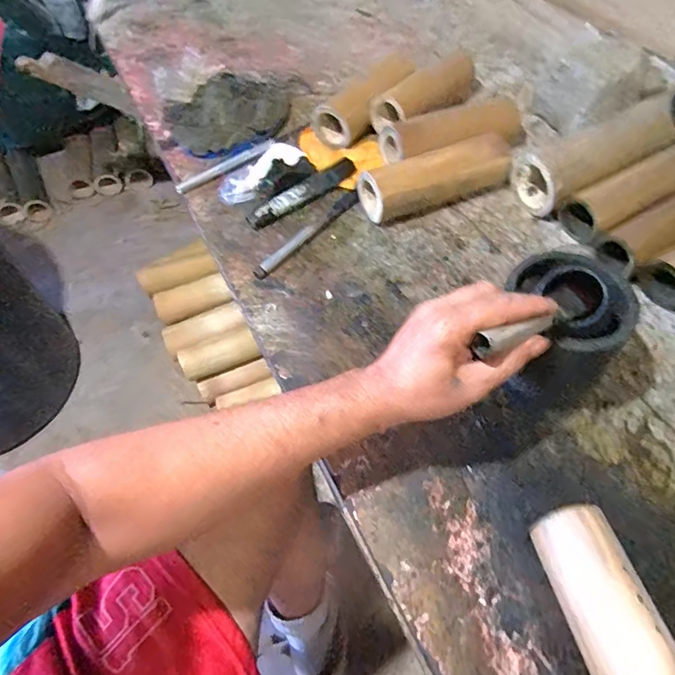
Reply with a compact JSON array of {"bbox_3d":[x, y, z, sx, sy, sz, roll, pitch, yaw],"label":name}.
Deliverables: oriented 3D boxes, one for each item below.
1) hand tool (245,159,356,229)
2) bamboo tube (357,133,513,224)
[{"bbox_3d":[-0.041,-0.180,0.617,0.156,0.009,0.034,-39,64,-20],"label":"hand tool"},{"bbox_3d":[0.118,-0.192,0.590,0.182,0.053,0.053,-17,59,-9],"label":"bamboo tube"}]

